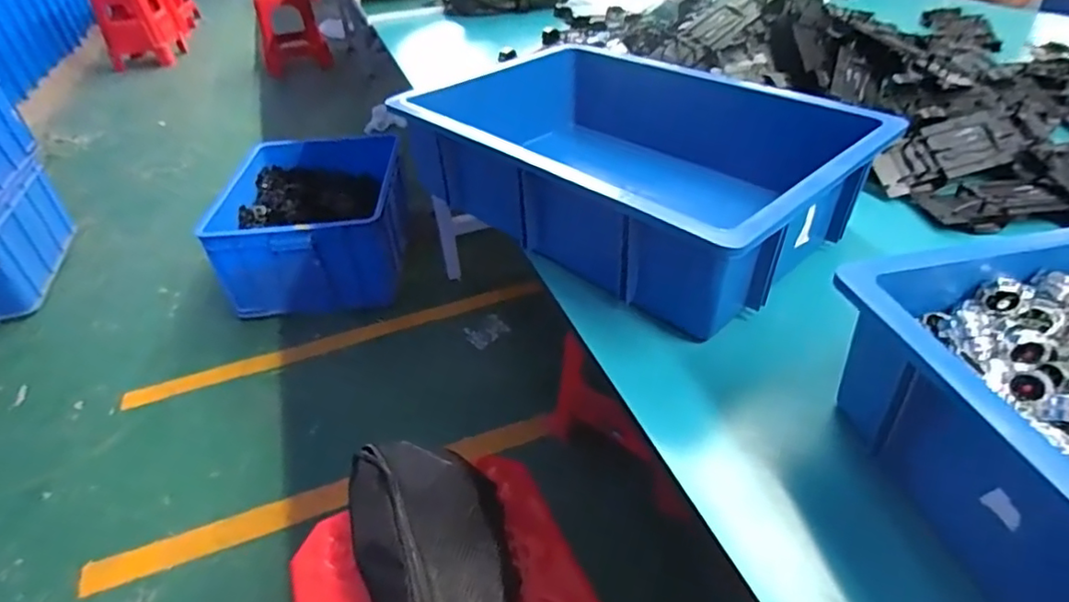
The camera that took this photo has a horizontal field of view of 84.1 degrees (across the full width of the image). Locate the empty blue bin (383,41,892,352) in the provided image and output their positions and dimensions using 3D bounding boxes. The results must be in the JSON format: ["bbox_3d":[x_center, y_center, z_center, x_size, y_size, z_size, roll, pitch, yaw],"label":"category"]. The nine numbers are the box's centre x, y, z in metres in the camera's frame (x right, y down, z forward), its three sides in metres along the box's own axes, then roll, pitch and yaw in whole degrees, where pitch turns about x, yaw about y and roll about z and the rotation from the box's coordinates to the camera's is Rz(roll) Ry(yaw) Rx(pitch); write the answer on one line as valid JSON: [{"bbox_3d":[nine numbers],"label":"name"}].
[{"bbox_3d":[0.108,-0.171,0.682,0.355,0.119,0.474,-32,45,-30],"label":"empty blue bin"}]

